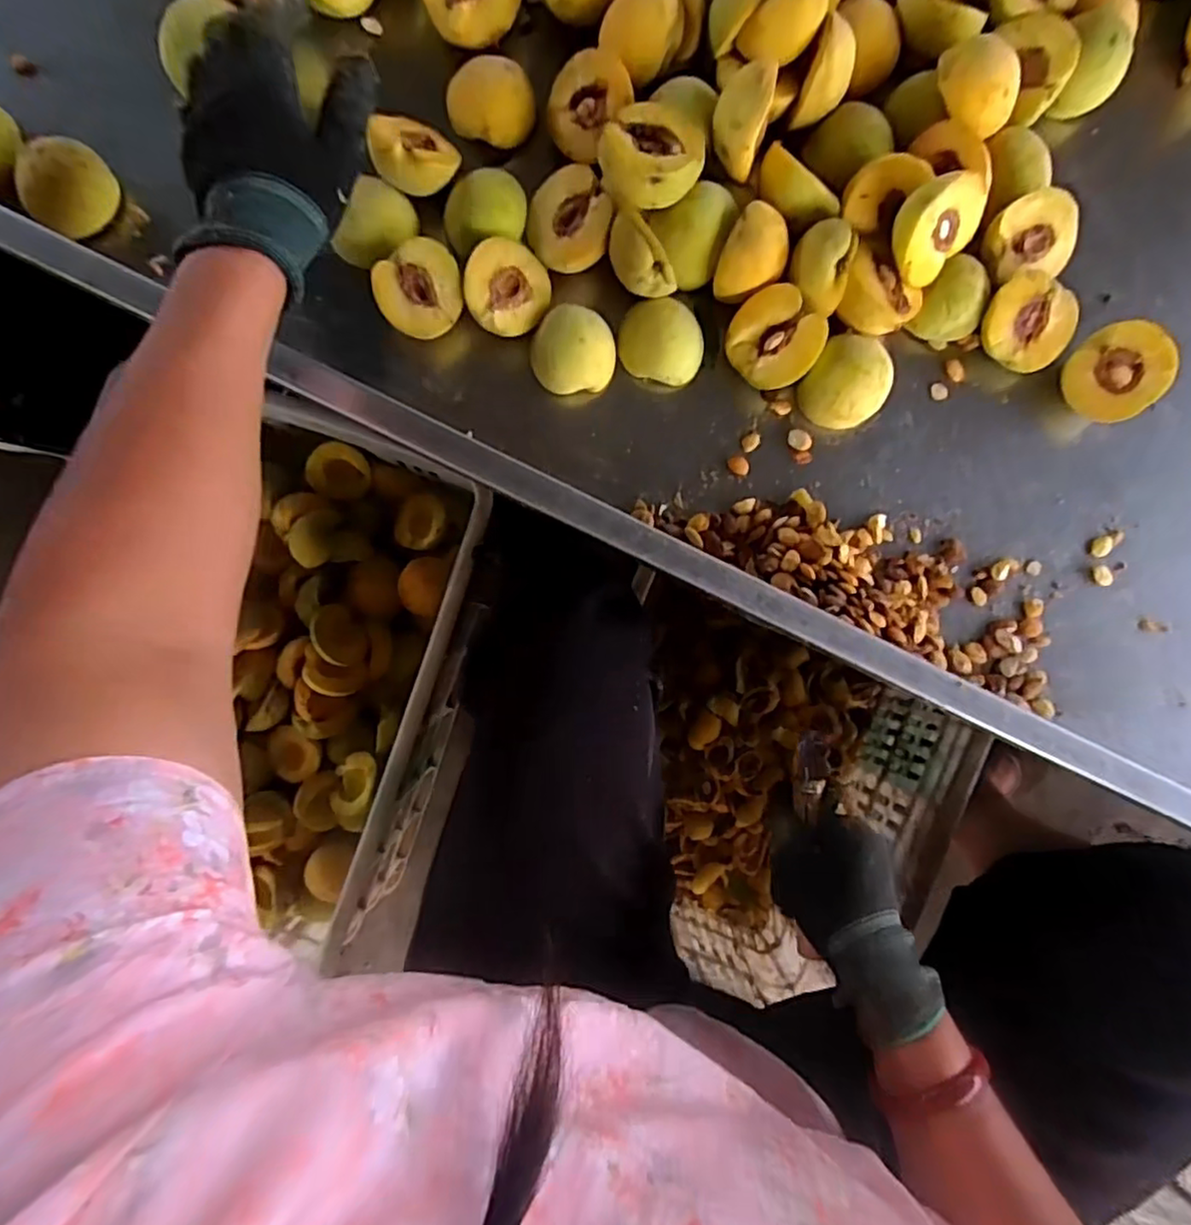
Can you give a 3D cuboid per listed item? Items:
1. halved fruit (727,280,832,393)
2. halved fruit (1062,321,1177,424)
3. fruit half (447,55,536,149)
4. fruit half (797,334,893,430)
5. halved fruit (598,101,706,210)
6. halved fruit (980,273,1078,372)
[{"bbox_3d":[0.122,-0.183,0.438,0.056,0.030,0.060,-43,84,25],"label":"halved fruit"},{"bbox_3d":[0.356,-0.165,0.445,0.061,0.029,0.060,-22,99,33],"label":"halved fruit"},{"bbox_3d":[-0.071,-0.348,0.440,0.057,0.023,0.055,0,88,-2],"label":"fruit half"},{"bbox_3d":[0.172,-0.155,0.443,0.053,0.030,0.056,0,90,-1],"label":"fruit half"},{"bbox_3d":[0.033,-0.285,0.408,0.060,0.040,0.063,0,88,-2],"label":"halved fruit"},{"bbox_3d":[0.295,-0.199,0.445,0.058,0.029,0.058,20,112,1],"label":"halved fruit"}]

